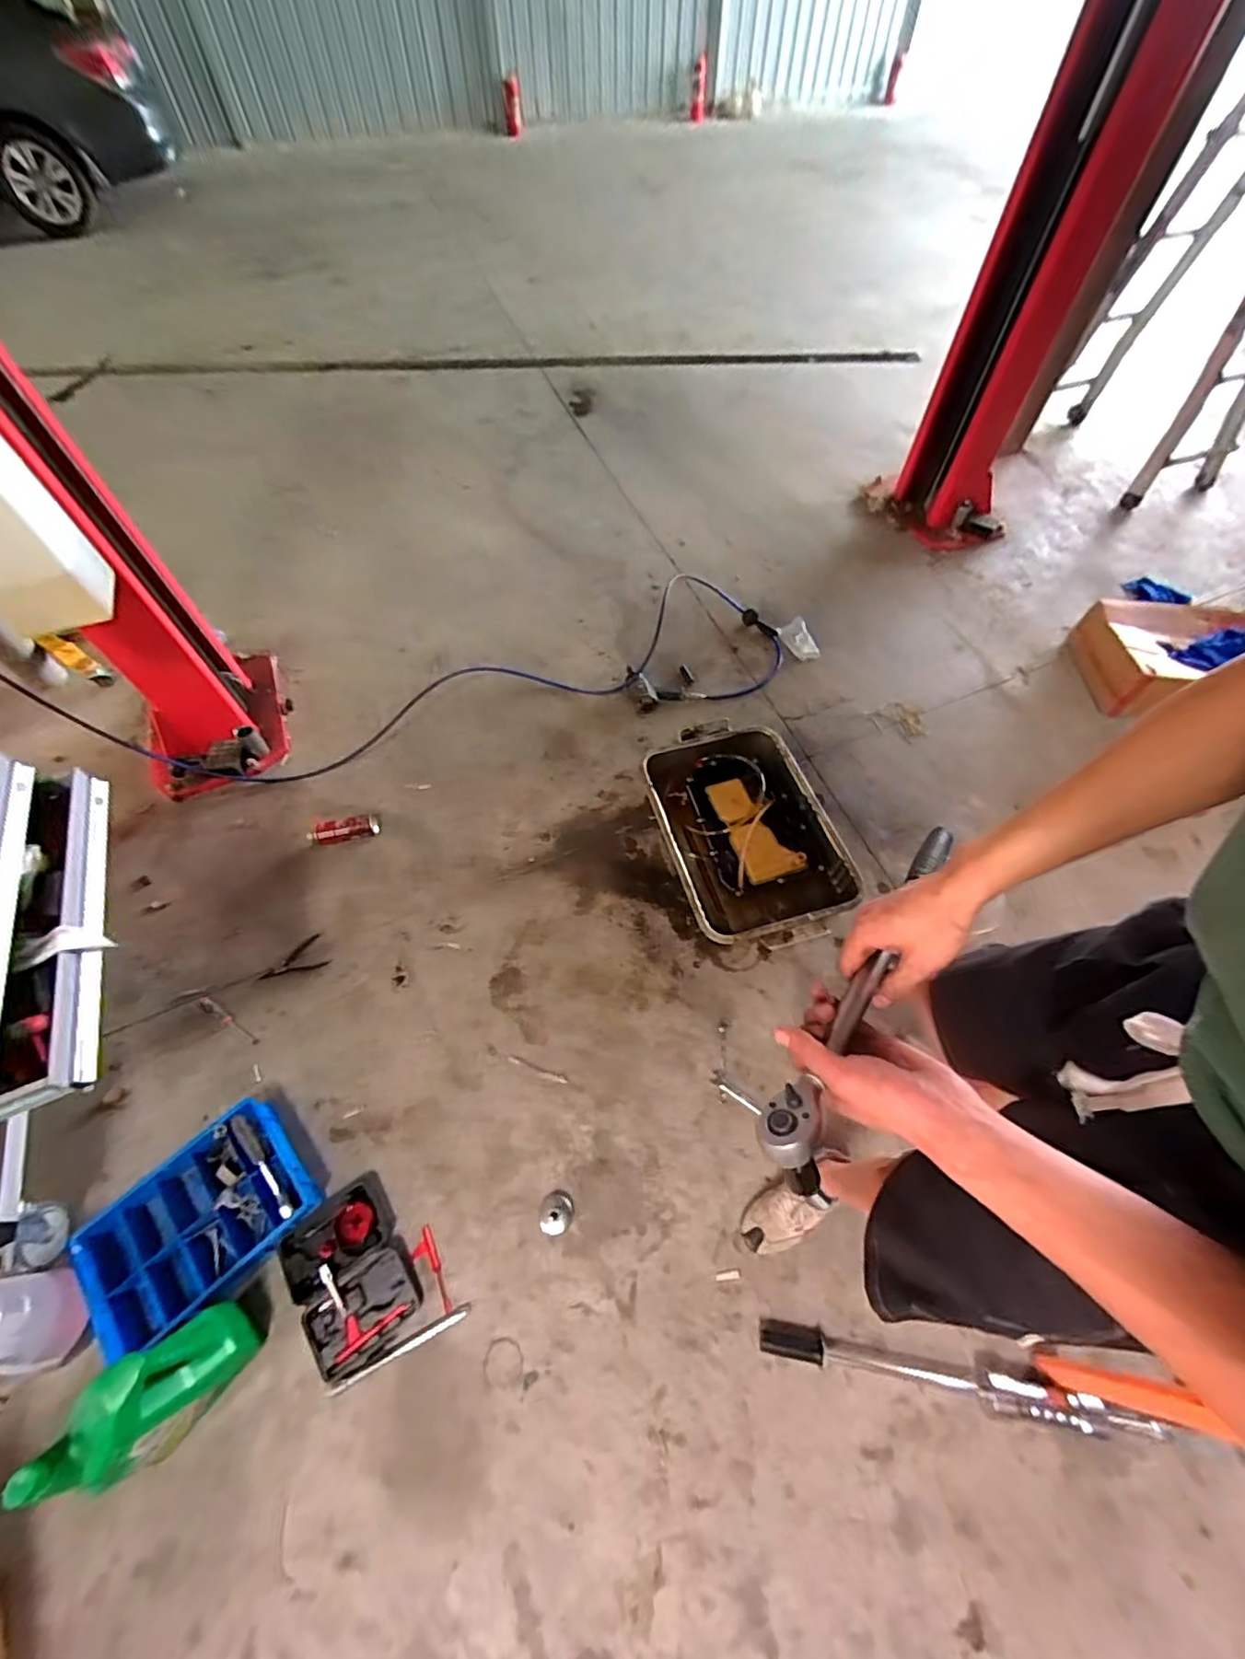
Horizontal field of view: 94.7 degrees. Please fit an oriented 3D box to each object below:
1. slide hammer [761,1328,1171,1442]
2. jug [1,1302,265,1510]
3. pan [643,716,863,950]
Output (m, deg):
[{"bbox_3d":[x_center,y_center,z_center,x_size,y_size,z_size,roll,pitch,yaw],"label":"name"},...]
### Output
[{"bbox_3d":[0.579,0.950,0.993,0.655,0.059,0.069,8,55,8],"label":"slide hammer"},{"bbox_3d":[-0.757,0.904,0.926,0.142,0.298,0.198,19,57,15],"label":"jug"},{"bbox_3d":[0.346,-0.020,1.652,0.472,0.114,0.743,-11,54,-6],"label":"pan"}]

